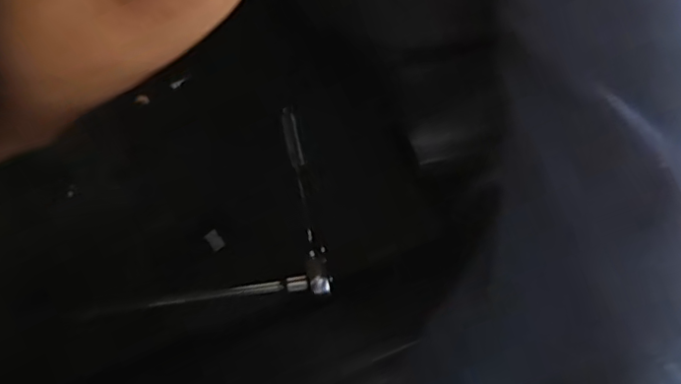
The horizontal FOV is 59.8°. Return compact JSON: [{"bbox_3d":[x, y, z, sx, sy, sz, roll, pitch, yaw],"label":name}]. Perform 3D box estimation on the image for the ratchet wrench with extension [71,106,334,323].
[{"bbox_3d":[-0.129,0.018,0.534,0.220,0.030,0.179,-7,66,-6],"label":"ratchet wrench with extension"}]

